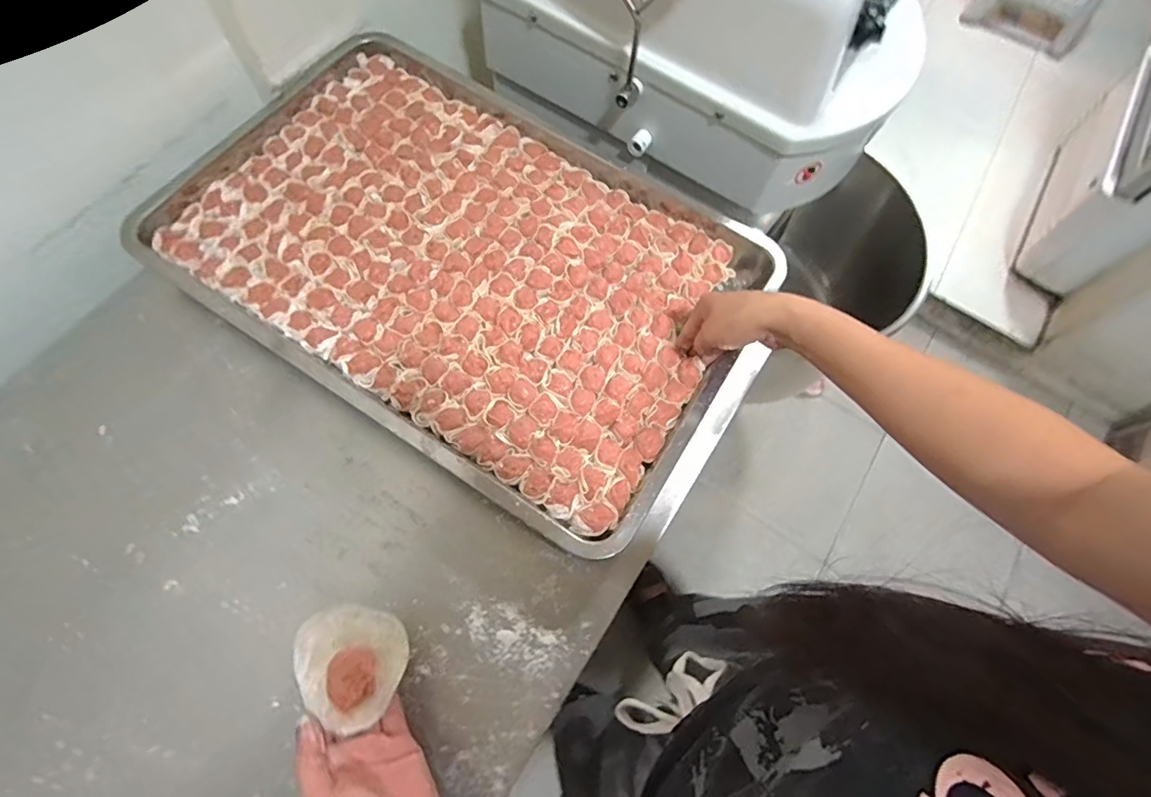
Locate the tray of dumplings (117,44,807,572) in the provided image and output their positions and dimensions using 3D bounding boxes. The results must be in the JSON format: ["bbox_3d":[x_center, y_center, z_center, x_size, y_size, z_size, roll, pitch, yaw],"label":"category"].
[{"bbox_3d":[-0.111,-0.153,0.566,0.609,0.040,0.386,33,73,9],"label":"tray of dumplings"}]

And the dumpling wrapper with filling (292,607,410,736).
[{"bbox_3d":[-0.165,0.191,0.380,0.077,0.029,0.078,1,71,-2],"label":"dumpling wrapper with filling"}]

